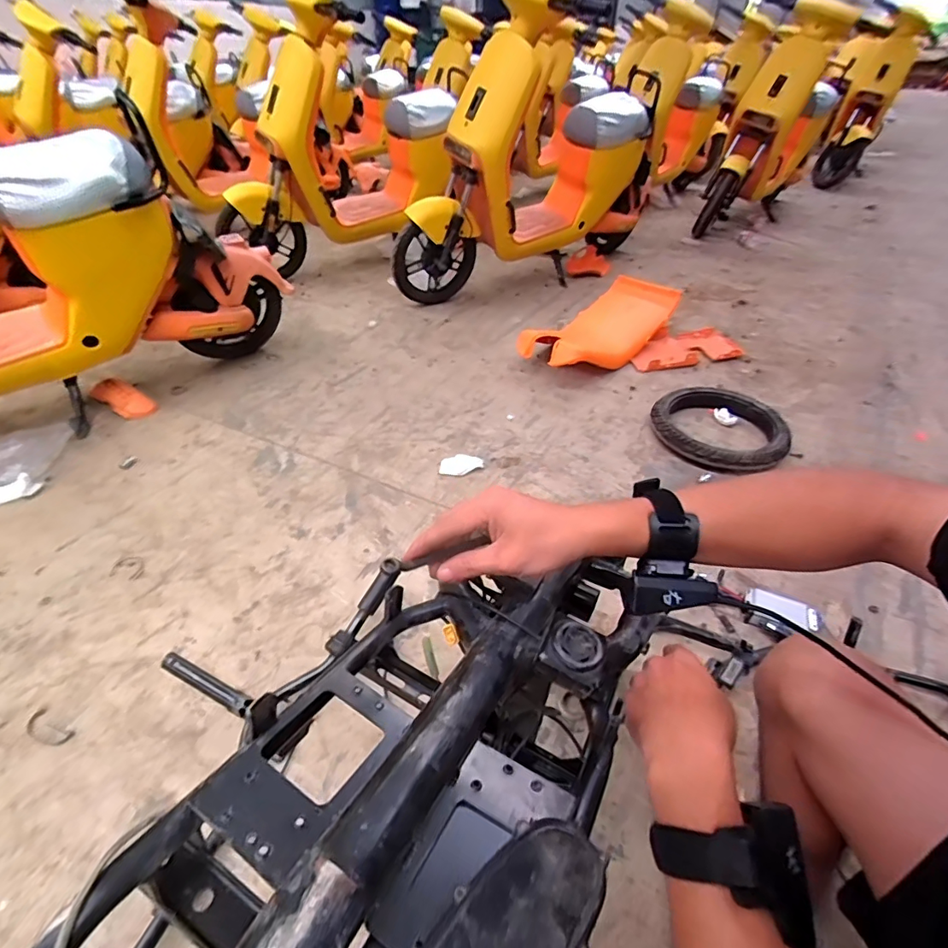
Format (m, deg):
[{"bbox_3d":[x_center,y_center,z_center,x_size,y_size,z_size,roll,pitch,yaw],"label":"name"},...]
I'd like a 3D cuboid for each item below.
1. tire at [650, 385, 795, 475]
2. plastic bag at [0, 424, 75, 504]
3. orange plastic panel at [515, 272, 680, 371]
[{"bbox_3d":[0.703,-0.146,1.394,0.360,0.079,0.377,20,45,20],"label":"tire"},{"bbox_3d":[-1.254,-0.027,1.297,0.251,0.052,0.277,-8,43,-10],"label":"plastic bag"},{"bbox_3d":[0.472,-0.530,1.795,0.702,0.169,0.270,-31,51,-31],"label":"orange plastic panel"}]

